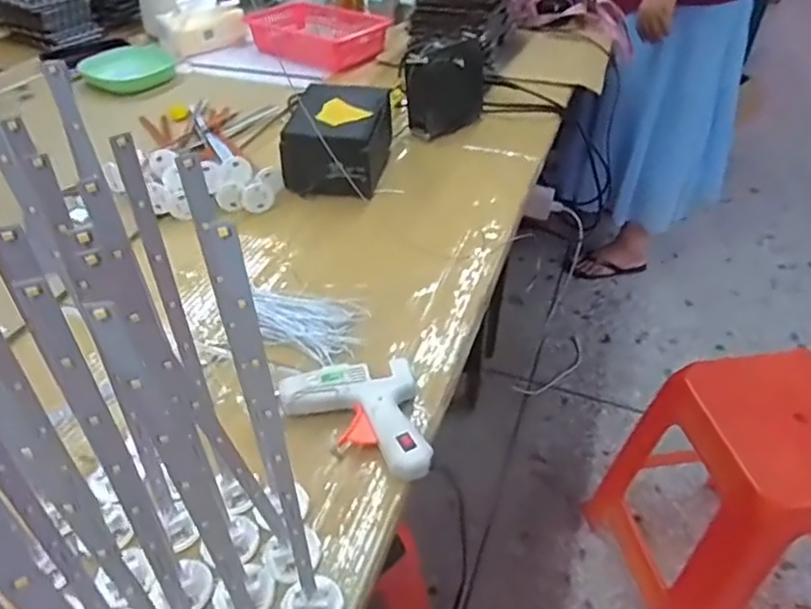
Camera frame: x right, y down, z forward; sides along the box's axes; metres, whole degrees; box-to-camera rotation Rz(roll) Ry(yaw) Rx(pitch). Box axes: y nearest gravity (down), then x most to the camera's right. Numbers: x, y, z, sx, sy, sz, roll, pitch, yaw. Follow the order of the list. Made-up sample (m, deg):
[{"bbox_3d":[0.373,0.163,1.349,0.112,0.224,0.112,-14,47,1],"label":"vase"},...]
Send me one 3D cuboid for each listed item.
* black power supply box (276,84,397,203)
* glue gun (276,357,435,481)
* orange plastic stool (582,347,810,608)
[{"bbox_3d":[-0.086,-0.218,0.821,0.114,0.093,0.147,6,41,7],"label":"black power supply box"},{"bbox_3d":[-0.041,0.097,0.508,0.111,0.026,0.112,-8,41,-9],"label":"glue gun"},{"bbox_3d":[0.554,0.340,1.052,0.298,0.475,0.349,-5,41,-6],"label":"orange plastic stool"}]

